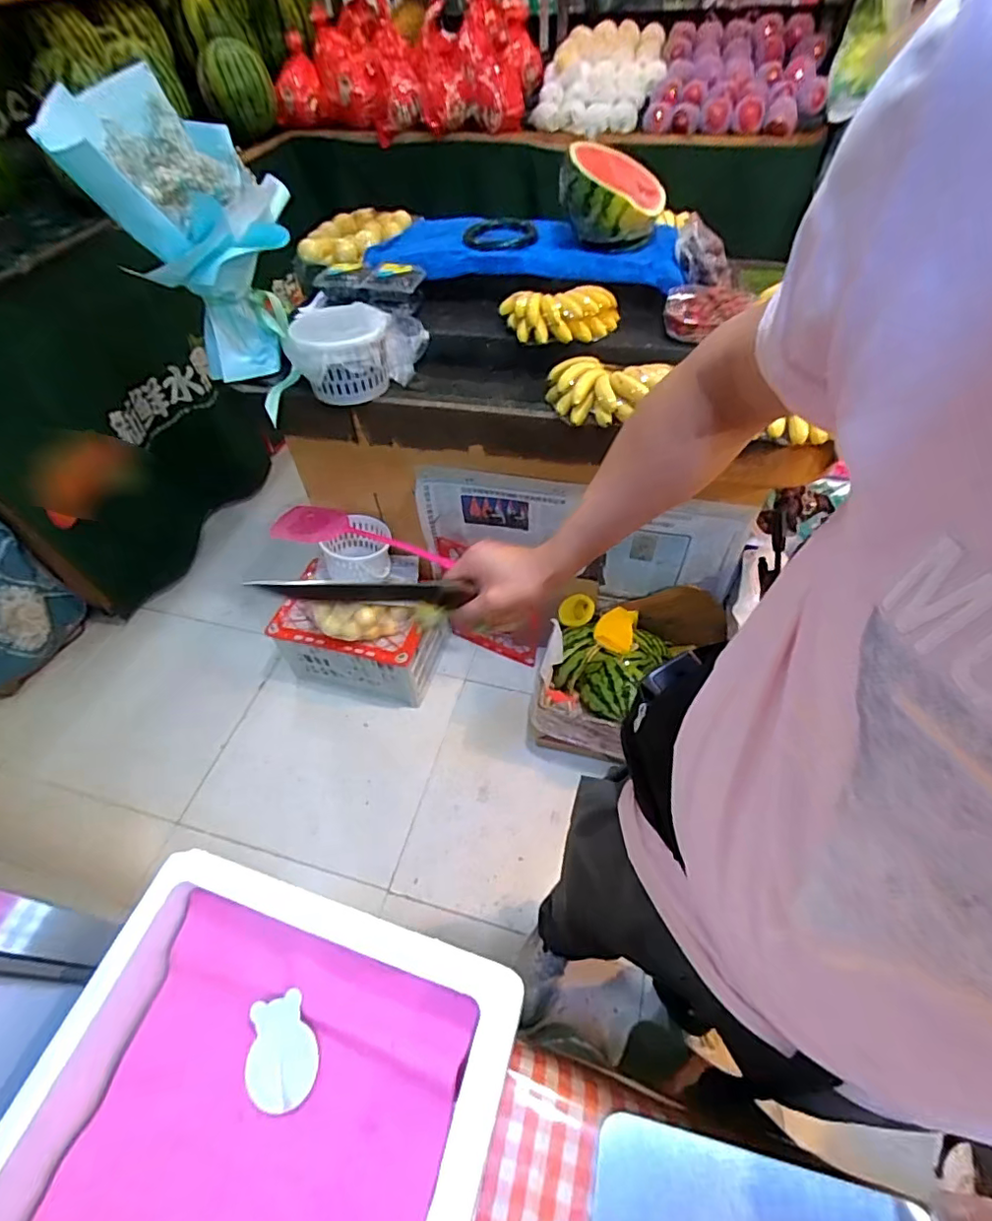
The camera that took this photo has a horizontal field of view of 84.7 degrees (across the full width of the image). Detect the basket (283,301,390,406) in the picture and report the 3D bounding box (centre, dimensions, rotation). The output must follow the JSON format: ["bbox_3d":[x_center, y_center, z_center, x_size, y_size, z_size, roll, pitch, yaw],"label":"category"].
[{"bbox_3d":[-0.298,-0.486,1.035,0.203,0.119,0.161,-15,52,-10],"label":"basket"}]

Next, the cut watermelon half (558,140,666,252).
[{"bbox_3d":[0.218,-0.778,1.042,0.190,0.154,0.181,5,52,6],"label":"cut watermelon half"}]

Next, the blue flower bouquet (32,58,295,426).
[{"bbox_3d":[-0.527,-0.664,0.999,0.269,0.421,0.284,8,52,8],"label":"blue flower bouquet"}]

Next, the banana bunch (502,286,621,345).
[{"bbox_3d":[0.118,-0.547,1.014,0.210,0.063,0.105,0,51,2],"label":"banana bunch"}]

